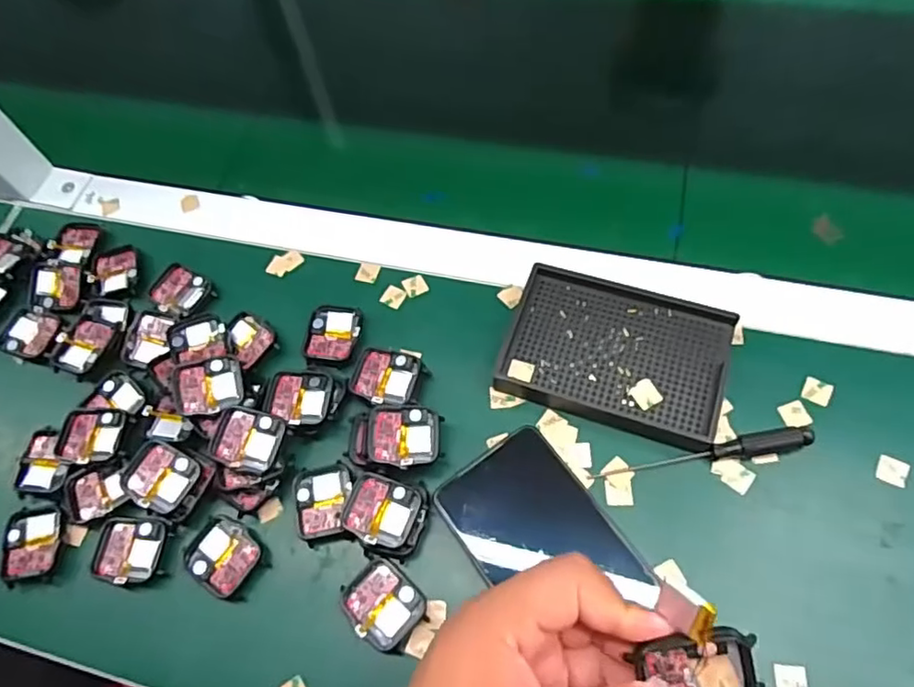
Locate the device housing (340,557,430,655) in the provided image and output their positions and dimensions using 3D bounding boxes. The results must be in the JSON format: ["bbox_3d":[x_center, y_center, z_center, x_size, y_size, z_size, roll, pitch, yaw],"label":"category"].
[{"bbox_3d":[-0.041,0.150,0.351,0.046,0.013,0.038,37,71,21],"label":"device housing"}]

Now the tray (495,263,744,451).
[{"bbox_3d":[0.103,0.006,0.402,0.135,0.022,0.092,17,65,13],"label":"tray"}]

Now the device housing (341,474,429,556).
[{"bbox_3d":[-0.043,0.102,0.365,0.047,0.017,0.041,15,64,11],"label":"device housing"}]

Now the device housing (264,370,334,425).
[{"bbox_3d":[-0.103,0.036,0.402,0.042,0.012,0.039,-1,62,4],"label":"device housing"}]

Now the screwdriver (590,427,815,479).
[{"bbox_3d":[0.145,0.065,0.366,0.126,0.016,0.012,-9,62,0],"label":"screwdriver"}]

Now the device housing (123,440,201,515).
[{"bbox_3d":[-0.185,0.085,0.386,0.045,0.012,0.039,26,68,4],"label":"device housing"}]

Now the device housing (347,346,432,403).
[{"bbox_3d":[-0.045,0.025,0.406,0.047,0.018,0.039,18,65,13],"label":"device housing"}]

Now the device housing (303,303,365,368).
[{"bbox_3d":[-0.087,-0.007,0.430,0.037,0.005,0.045,5,63,7],"label":"device housing"}]

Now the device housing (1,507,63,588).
[{"bbox_3d":[-0.264,0.125,0.388,0.035,0.013,0.046,-11,62,-2],"label":"device housing"}]

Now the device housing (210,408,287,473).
[{"bbox_3d":[-0.131,0.061,0.384,0.043,0.012,0.037,13,75,6],"label":"device housing"}]

